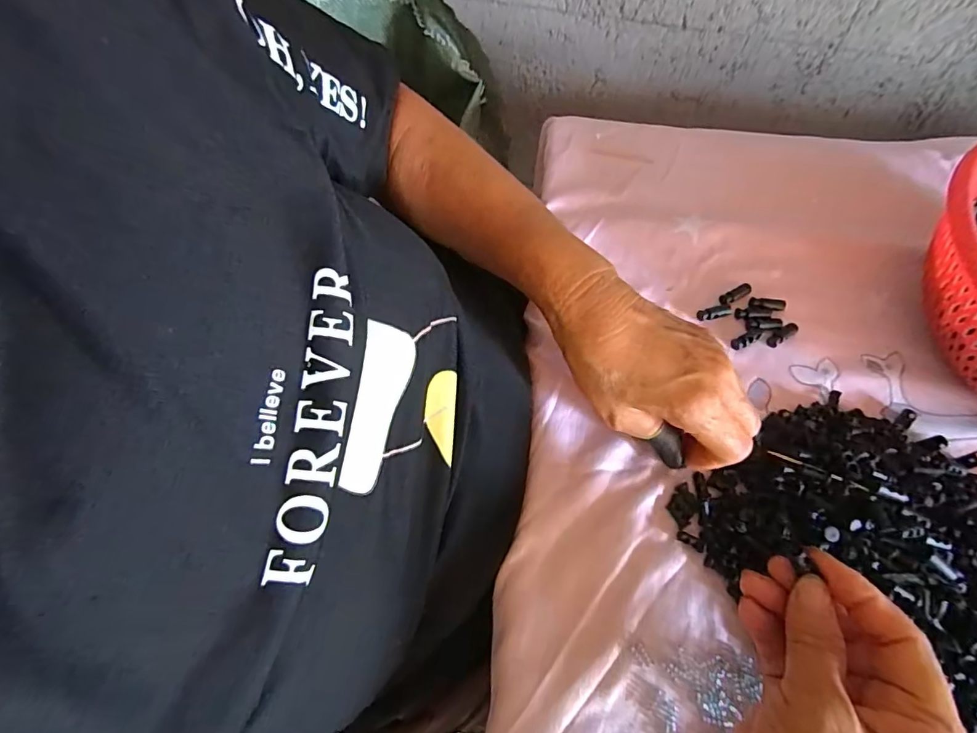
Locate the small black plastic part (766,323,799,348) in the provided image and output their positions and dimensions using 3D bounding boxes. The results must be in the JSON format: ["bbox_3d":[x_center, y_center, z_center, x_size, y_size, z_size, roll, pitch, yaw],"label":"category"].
[{"bbox_3d":[0.220,-0.024,0.361,0.027,0.007,0.009,-31,69,-15],"label":"small black plastic part"}]

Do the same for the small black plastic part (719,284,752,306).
[{"bbox_3d":[0.191,-0.055,0.373,0.027,0.007,0.010,-26,68,-13],"label":"small black plastic part"}]

